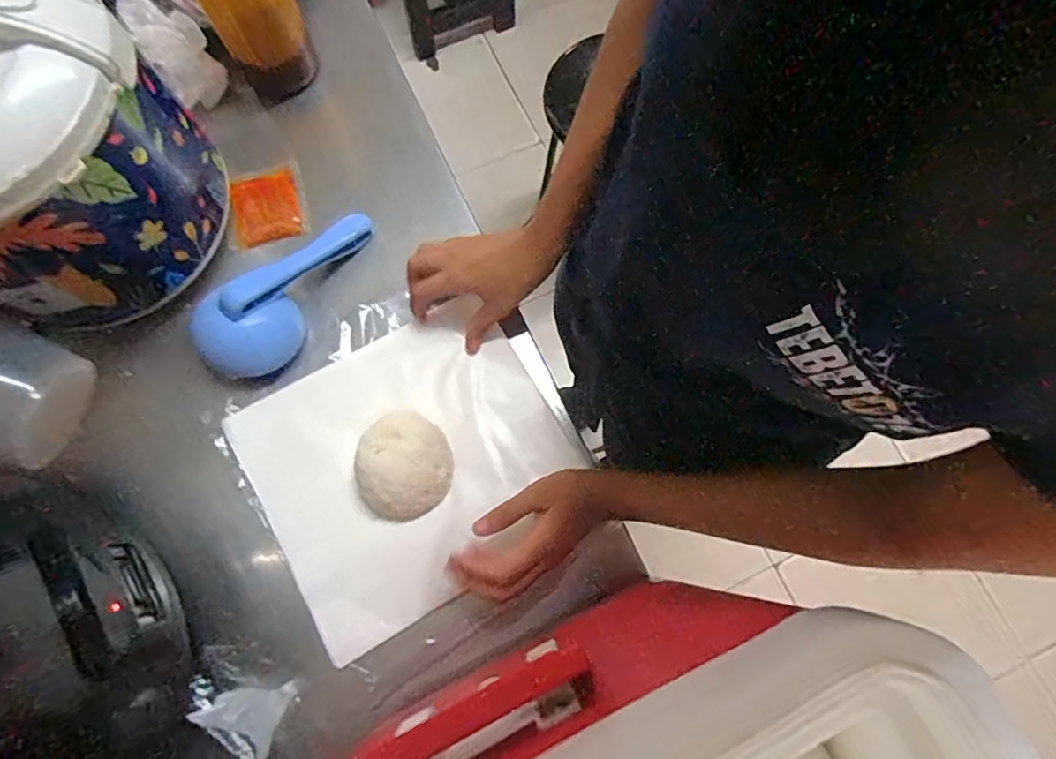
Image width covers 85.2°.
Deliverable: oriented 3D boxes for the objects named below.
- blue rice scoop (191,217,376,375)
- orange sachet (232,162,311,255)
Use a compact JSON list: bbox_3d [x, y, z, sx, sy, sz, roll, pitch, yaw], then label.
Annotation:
[{"bbox_3d":[-0.219,-0.083,0.541,0.192,0.061,0.061,-42,79,-10],"label":"blue rice scoop"},{"bbox_3d":[-0.272,-0.181,0.596,0.070,0.020,0.088,-14,76,-4],"label":"orange sachet"}]

